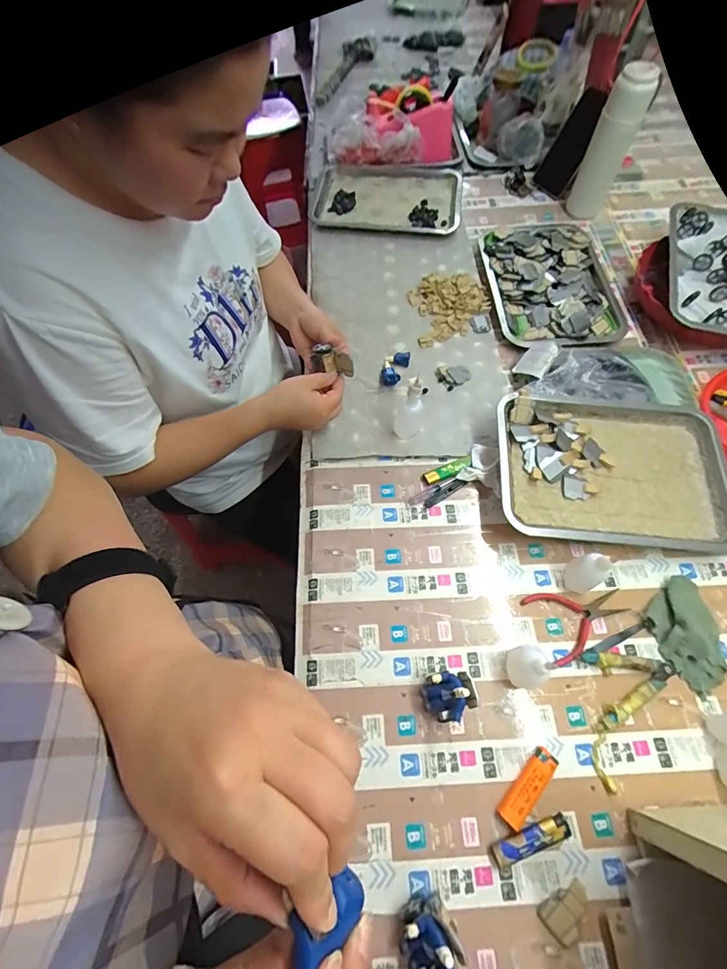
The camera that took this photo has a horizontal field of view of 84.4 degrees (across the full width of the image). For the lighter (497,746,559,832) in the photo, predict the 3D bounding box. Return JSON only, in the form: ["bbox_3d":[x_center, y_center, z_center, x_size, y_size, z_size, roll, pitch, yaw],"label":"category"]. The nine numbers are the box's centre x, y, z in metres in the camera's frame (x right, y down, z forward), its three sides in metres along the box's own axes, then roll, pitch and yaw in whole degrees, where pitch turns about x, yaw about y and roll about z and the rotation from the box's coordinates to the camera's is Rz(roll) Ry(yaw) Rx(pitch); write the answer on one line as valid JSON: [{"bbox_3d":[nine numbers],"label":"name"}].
[{"bbox_3d":[0.171,0.315,0.418,0.024,0.013,0.081,39,71,17],"label":"lighter"}]

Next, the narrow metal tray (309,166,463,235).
[{"bbox_3d":[0.050,-0.638,0.884,0.323,0.017,0.216,6,65,4],"label":"narrow metal tray"}]

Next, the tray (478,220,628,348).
[{"bbox_3d":[0.349,-0.383,0.743,0.220,0.032,0.315,-3,65,-1],"label":"tray"}]

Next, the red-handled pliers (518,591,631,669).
[{"bbox_3d":[0.266,0.160,0.497,0.117,0.007,0.080,-21,66,-9],"label":"red-handled pliers"}]

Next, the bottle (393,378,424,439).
[{"bbox_3d":[0.068,-0.111,0.578,0.042,0.099,0.050,9,65,5],"label":"bottle"}]

